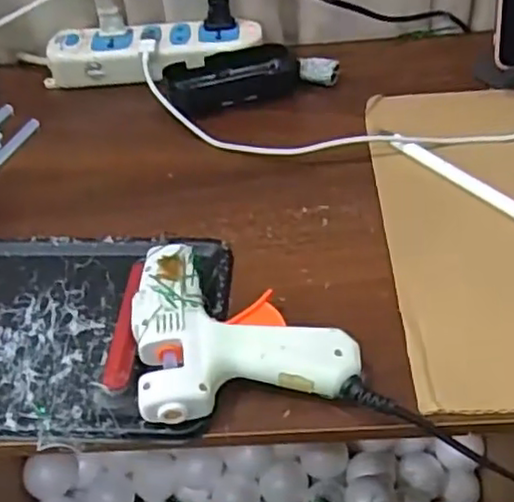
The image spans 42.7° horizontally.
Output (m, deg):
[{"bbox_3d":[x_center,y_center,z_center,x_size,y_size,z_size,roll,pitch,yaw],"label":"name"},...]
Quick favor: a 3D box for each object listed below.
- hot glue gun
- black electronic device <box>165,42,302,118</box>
[{"bbox_3d":[-0.010,0.039,0.362,0.109,0.029,0.107,-9,44,-4],"label":"hot glue gun"},{"bbox_3d":[-0.022,-0.145,0.555,0.113,0.023,0.057,-20,46,-14],"label":"black electronic device"}]

